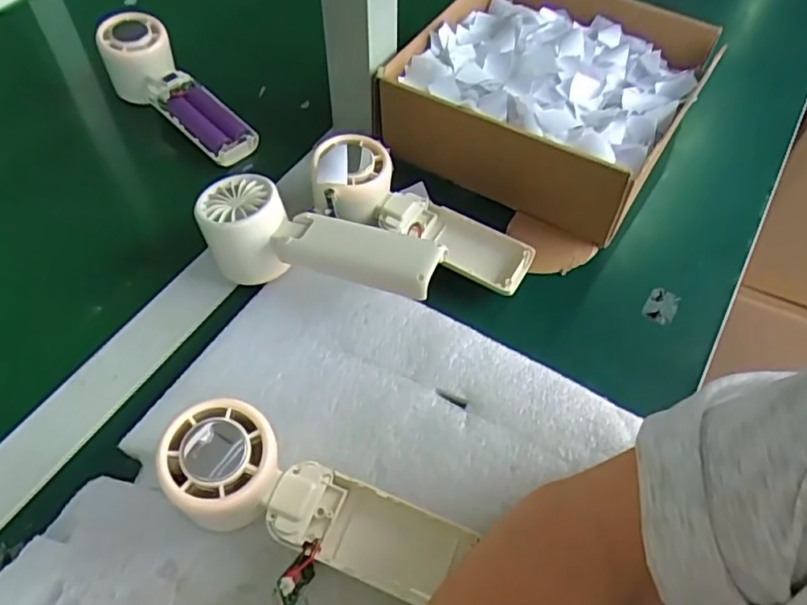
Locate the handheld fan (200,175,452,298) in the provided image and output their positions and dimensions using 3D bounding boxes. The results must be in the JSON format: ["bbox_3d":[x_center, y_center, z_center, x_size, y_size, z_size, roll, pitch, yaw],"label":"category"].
[{"bbox_3d":[-0.057,-0.031,0.401,0.162,0.060,0.052,20,57,12],"label":"handheld fan"}]

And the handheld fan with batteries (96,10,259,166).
[{"bbox_3d":[-0.190,-0.174,0.521,0.162,0.057,0.045,43,57,9],"label":"handheld fan with batteries"}]

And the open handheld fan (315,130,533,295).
[{"bbox_3d":[0.010,-0.059,0.426,0.165,0.035,0.061,29,52,-1],"label":"open handheld fan"}]

